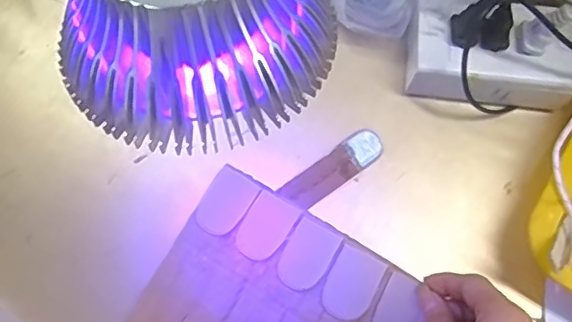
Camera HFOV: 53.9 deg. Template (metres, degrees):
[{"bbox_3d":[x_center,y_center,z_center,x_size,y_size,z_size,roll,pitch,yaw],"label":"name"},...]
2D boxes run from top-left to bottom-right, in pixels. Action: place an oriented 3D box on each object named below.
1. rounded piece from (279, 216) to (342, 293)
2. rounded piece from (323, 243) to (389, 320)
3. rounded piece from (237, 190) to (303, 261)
[{"bbox_3d":[0.015,0.066,0.391,0.033,0.004,0.047,31,76,8],"label":"rounded piece"},{"bbox_3d":[0.045,0.084,0.383,0.033,0.004,0.047,27,76,7],"label":"rounded piece"},{"bbox_3d":[-0.015,0.047,0.401,0.032,0.004,0.047,33,76,8],"label":"rounded piece"}]

